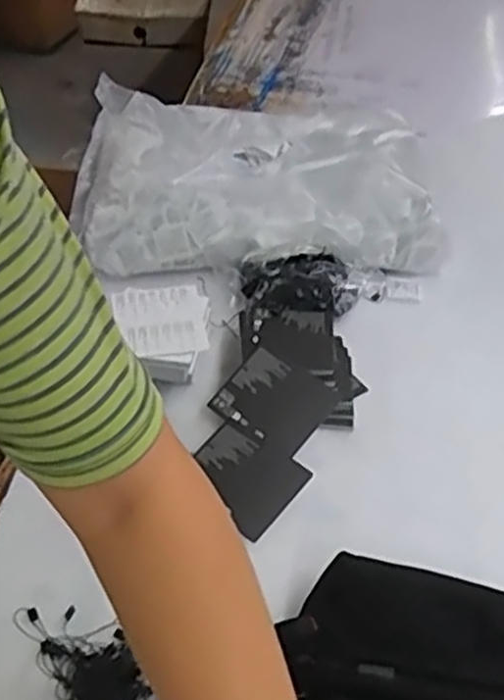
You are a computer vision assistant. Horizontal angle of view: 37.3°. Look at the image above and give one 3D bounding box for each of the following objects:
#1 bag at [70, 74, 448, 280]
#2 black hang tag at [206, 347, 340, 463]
[{"bbox_3d":[0.004,-0.225,0.975,0.438,0.082,0.366,-1,44,-5],"label":"bag"},{"bbox_3d":[0.020,0.050,0.717,0.094,0.007,0.085,35,66,16],"label":"black hang tag"}]

